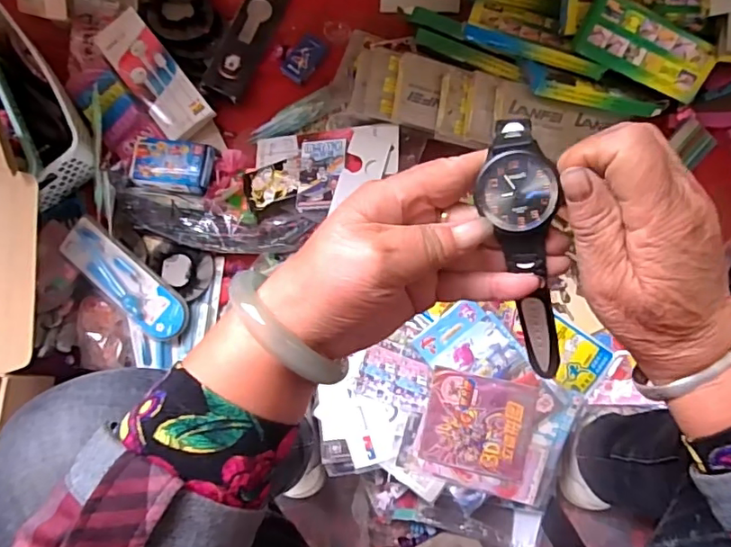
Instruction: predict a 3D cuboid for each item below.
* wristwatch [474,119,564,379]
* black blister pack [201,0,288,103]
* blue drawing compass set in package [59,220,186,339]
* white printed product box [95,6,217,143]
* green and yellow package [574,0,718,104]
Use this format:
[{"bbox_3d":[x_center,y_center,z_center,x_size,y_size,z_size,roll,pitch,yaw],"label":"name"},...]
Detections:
[{"bbox_3d":[0.084,0.000,0.279,0.032,0.032,0.150,-17,123,3],"label":"wristwatch"},{"bbox_3d":[-0.171,-0.350,0.795,0.056,0.013,0.198,26,83,-10],"label":"black blister pack"},{"bbox_3d":[-0.332,0.009,0.746,0.208,0.022,0.064,40,88,8],"label":"blue drawing compass set in package"},{"bbox_3d":[-0.307,-0.287,0.780,0.074,0.015,0.207,-40,82,0],"label":"white printed product box"},{"bbox_3d":[0.347,-0.279,0.665,0.177,0.026,0.080,17,117,-16],"label":"green and yellow package"}]

